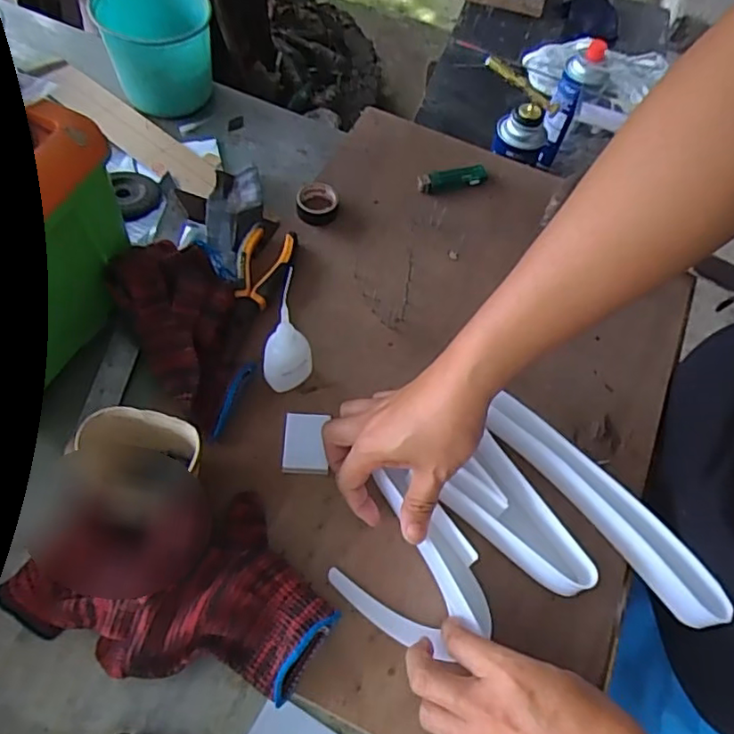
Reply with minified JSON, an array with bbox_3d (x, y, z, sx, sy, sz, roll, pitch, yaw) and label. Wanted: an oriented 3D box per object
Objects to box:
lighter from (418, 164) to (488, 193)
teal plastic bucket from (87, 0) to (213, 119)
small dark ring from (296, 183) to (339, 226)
[{"bbox_3d":[0.098,-0.214,0.671,0.080,0.013,0.025,-15,64,-11],"label":"lighter"},{"bbox_3d":[-0.238,-0.371,0.693,0.114,0.103,0.121,3,61,-6],"label":"teal plastic bucket"},{"bbox_3d":[-0.053,-0.174,0.635,0.044,0.015,0.050,8,62,1],"label":"small dark ring"}]

